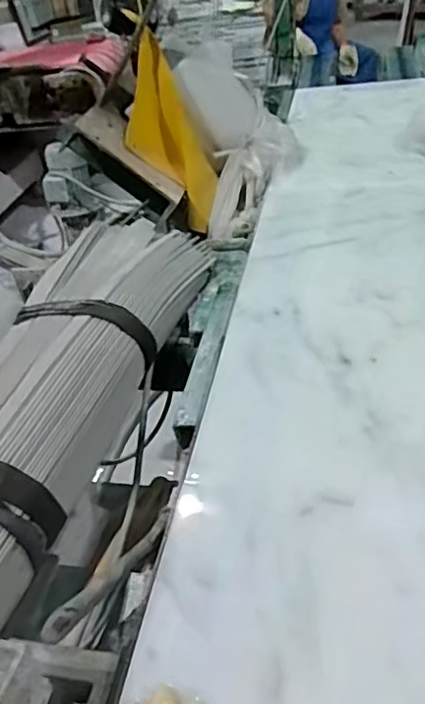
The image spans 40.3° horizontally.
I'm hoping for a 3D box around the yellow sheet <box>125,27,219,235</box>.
[{"bbox_3d":[-0.117,-0.521,1.443,0.159,0.446,0.035,-25,23,2],"label":"yellow sheet"}]

